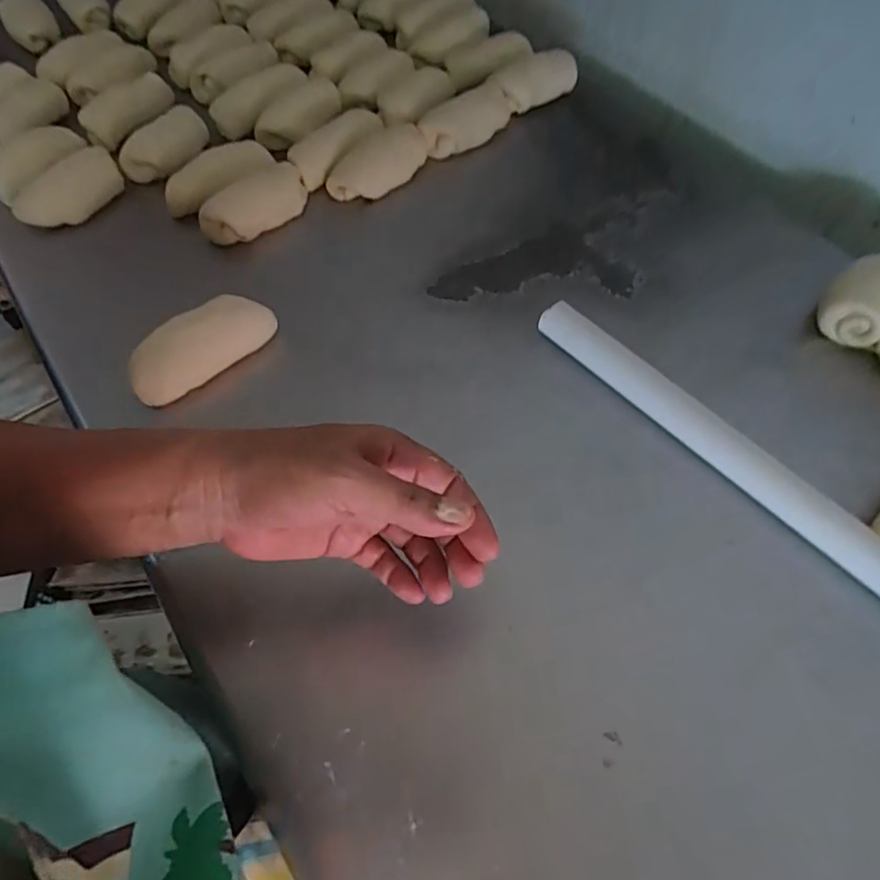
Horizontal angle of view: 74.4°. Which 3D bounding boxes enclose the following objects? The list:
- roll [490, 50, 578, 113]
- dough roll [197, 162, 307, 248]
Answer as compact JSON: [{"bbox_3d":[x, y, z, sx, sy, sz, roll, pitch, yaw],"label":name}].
[{"bbox_3d":[0.113,-0.443,0.713,0.113,0.038,0.052,-28,65,-14],"label":"roll"},{"bbox_3d":[-0.190,-0.239,0.600,0.115,0.043,0.047,-40,68,-19],"label":"dough roll"}]

